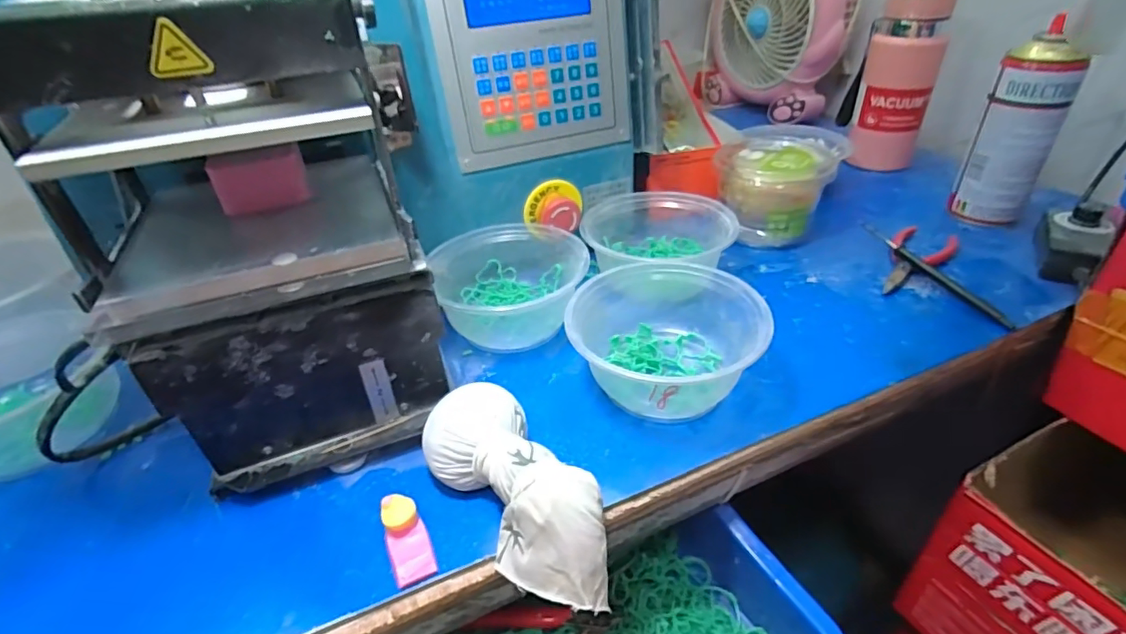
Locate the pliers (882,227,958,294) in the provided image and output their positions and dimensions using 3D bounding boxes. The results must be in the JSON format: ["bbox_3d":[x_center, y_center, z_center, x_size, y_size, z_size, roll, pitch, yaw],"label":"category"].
[{"bbox_3d":[0.323,-0.053,0.497,0.121,0.014,0.050,-32,45,-33],"label":"pliers"}]

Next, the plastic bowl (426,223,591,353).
[{"bbox_3d":[-0.044,-0.027,0.465,0.118,0.060,0.116,-2,36,2],"label":"plastic bowl"}]

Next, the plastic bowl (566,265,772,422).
[{"bbox_3d":[0.074,0.015,0.390,0.132,0.063,0.133,4,37,11],"label":"plastic bowl"}]

